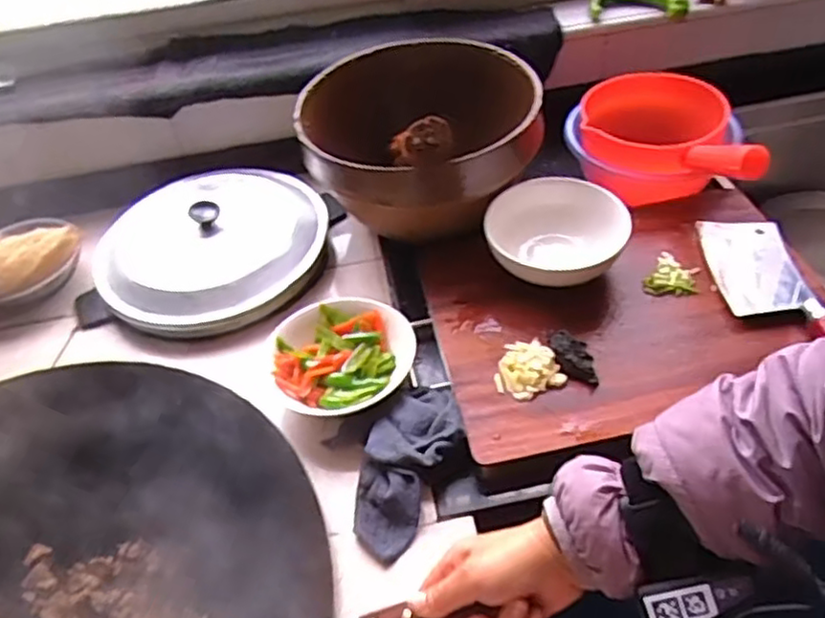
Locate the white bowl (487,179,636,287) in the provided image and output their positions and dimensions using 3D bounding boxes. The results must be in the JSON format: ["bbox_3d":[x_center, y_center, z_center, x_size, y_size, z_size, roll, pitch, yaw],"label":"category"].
[{"bbox_3d":[0.153,-0.069,0.732,0.145,0.065,0.135,-3,46,4],"label":"white bowl"}]

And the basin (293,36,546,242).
[{"bbox_3d":[0.012,-0.213,0.822,0.275,0.139,0.292,-2,46,5],"label":"basin"}]

